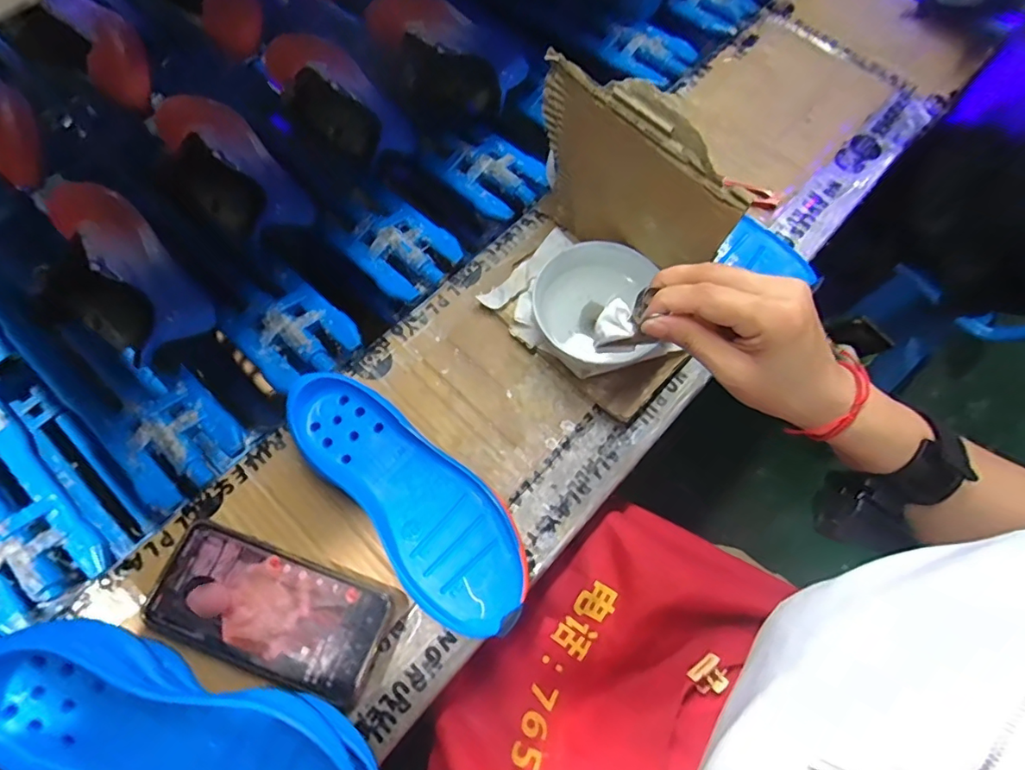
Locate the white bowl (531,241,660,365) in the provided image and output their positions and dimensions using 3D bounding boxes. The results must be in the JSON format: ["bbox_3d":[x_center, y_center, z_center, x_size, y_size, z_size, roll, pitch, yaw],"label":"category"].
[{"bbox_3d":[0.069,-0.067,0.453,0.102,0.059,0.088,4,70,-1],"label":"white bowl"}]

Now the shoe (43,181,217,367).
[{"bbox_3d":[-0.374,-0.110,0.496,0.095,0.066,0.207,-39,76,-15],"label":"shoe"}]

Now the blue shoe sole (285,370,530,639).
[{"bbox_3d":[-0.082,0.079,0.404,0.093,0.039,0.244,-43,77,-15],"label":"blue shoe sole"}]

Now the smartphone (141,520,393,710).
[{"bbox_3d":[-0.175,0.161,0.381,0.162,0.016,0.078,20,71,5],"label":"smartphone"}]

